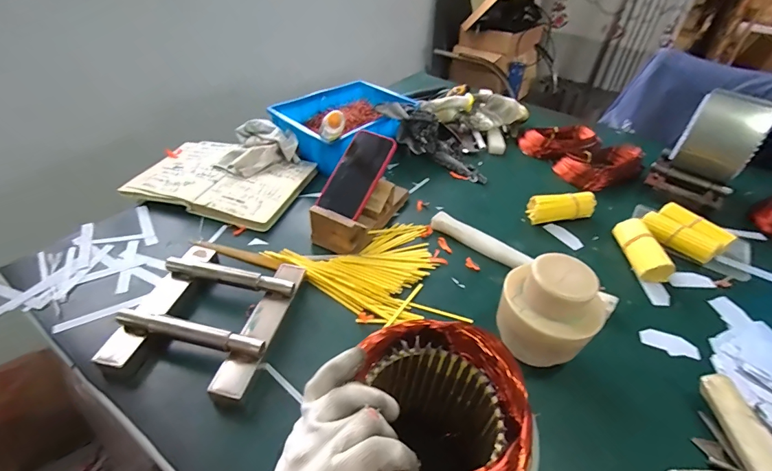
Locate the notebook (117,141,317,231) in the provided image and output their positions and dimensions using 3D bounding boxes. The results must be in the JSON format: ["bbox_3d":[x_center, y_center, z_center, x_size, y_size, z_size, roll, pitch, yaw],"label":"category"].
[{"bbox_3d":[-0.304,-0.109,0.732,0.282,0.027,0.200,13,41,10],"label":"notebook"}]

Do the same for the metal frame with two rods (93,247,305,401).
[{"bbox_3d":[-0.224,0.093,0.501,0.188,0.044,0.203,11,41,7],"label":"metal frame with two rods"}]

